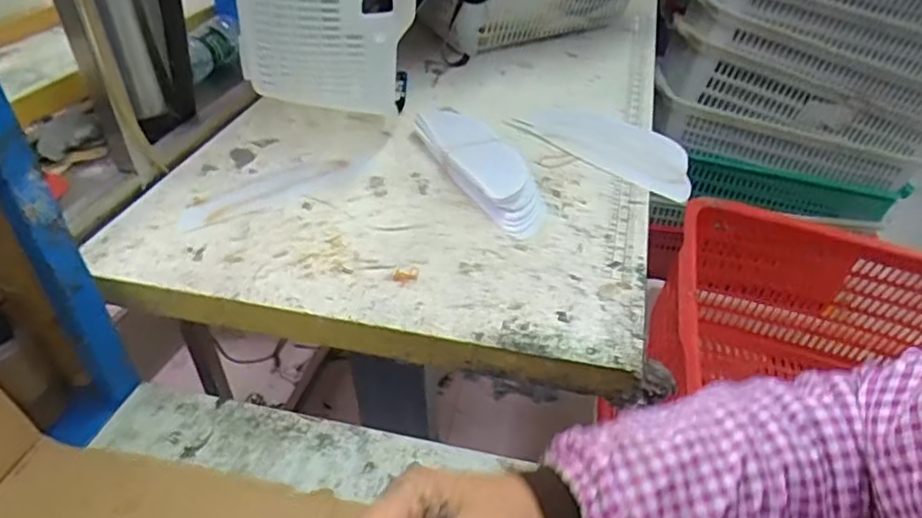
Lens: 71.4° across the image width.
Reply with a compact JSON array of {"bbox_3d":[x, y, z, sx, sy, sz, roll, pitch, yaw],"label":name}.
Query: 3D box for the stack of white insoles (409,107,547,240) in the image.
[{"bbox_3d":[0.022,-0.112,0.730,0.086,0.030,0.269,-19,41,-23],"label":"stack of white insoles"}]

